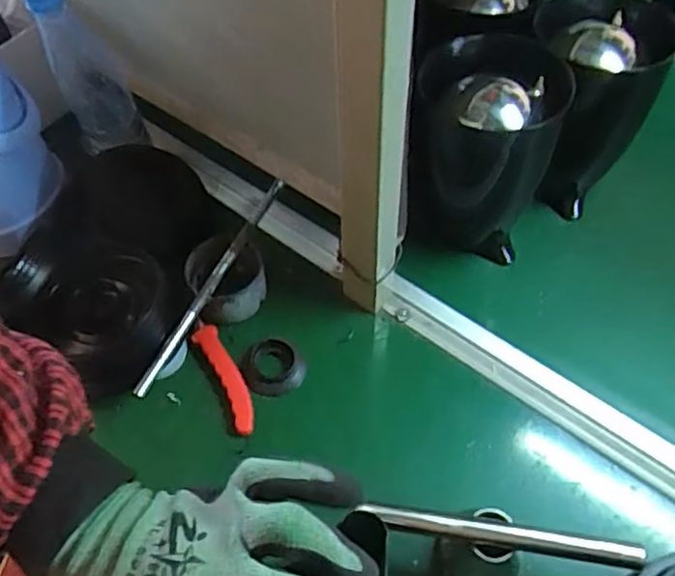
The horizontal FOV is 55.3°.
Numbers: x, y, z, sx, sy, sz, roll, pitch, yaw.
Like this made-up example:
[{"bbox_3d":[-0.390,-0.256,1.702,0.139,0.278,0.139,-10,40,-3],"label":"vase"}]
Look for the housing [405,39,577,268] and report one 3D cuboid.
[{"bbox_3d":[0.132,-0.131,0.629,0.119,0.175,0.113,8,55,7],"label":"housing"}]

